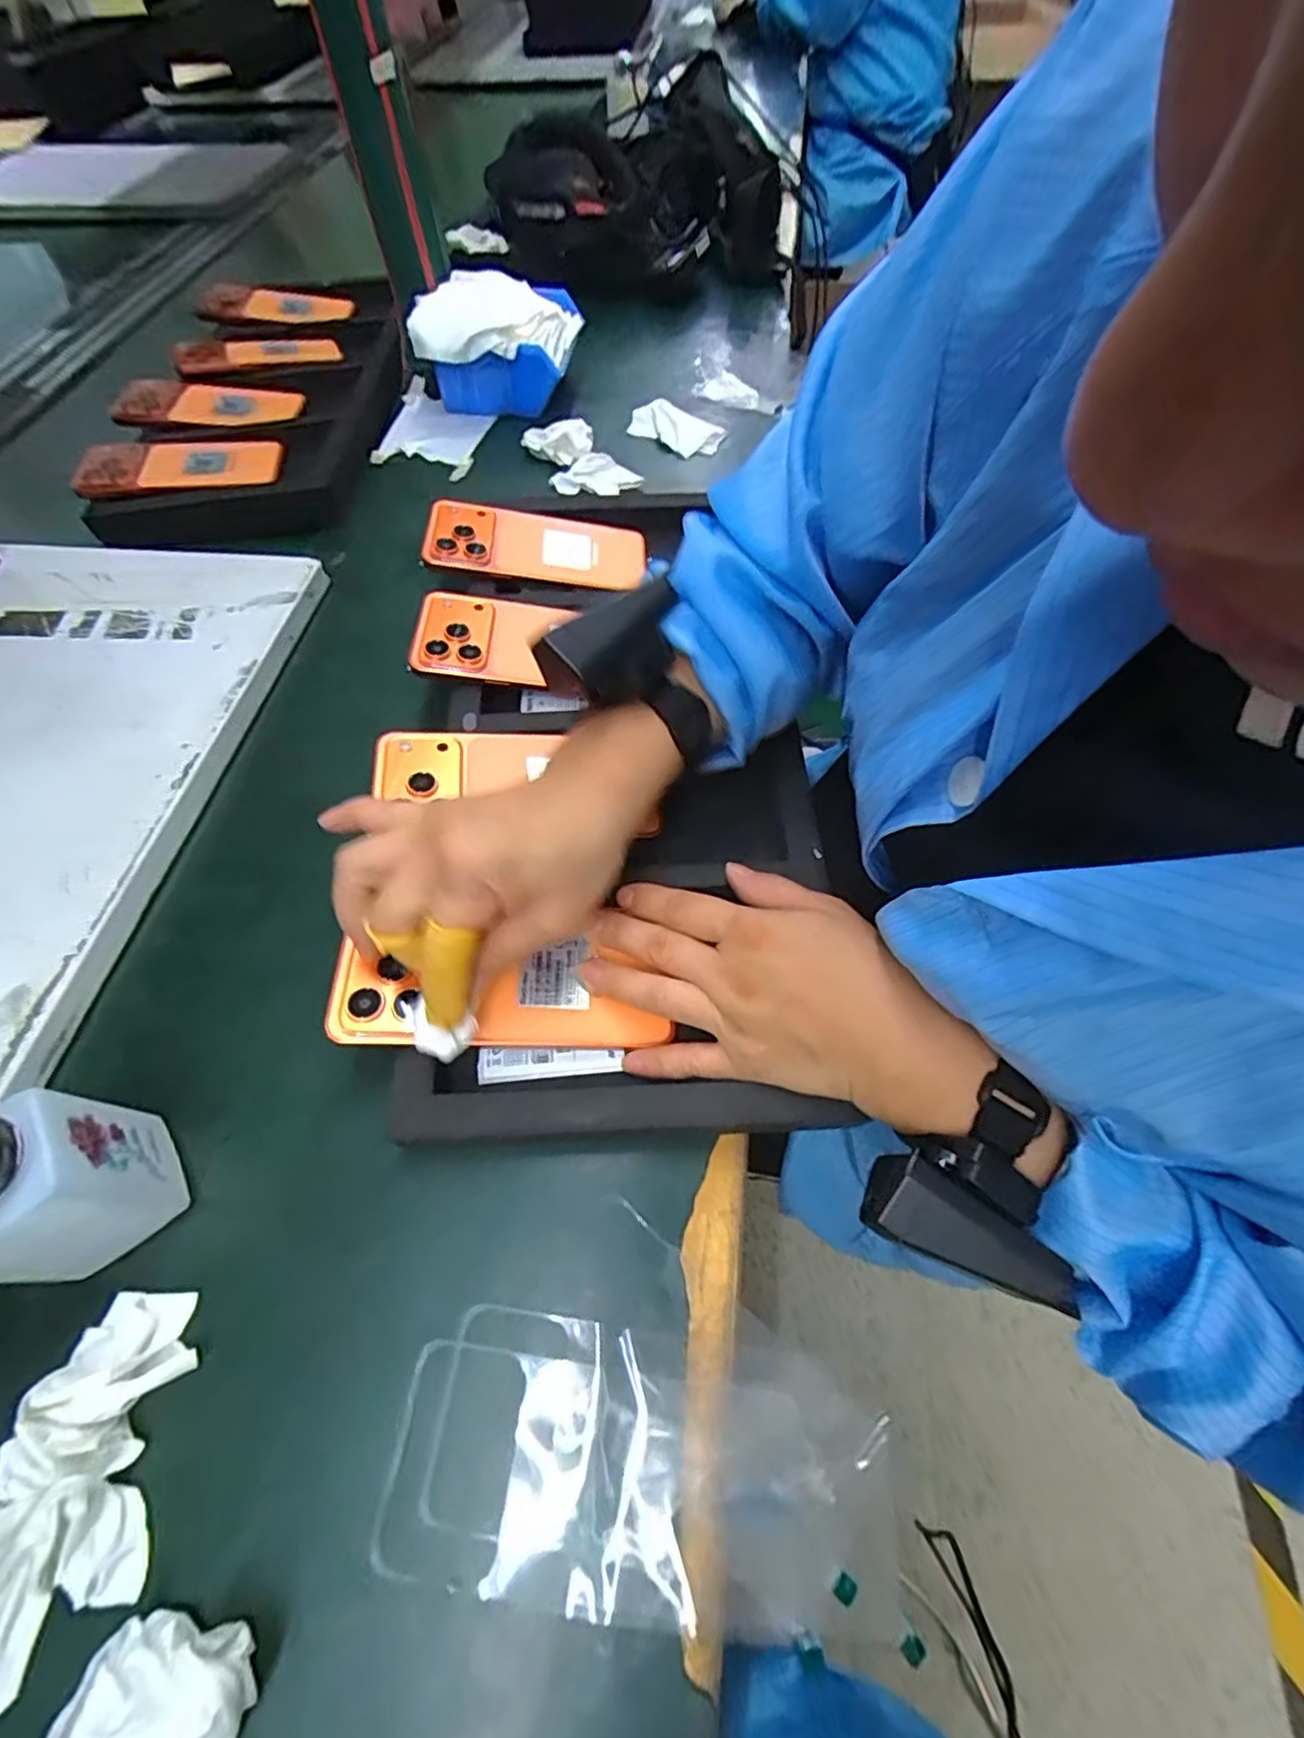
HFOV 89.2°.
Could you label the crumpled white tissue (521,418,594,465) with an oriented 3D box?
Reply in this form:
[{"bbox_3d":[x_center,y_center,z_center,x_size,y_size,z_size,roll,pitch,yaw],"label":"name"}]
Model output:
[{"bbox_3d":[-0.087,-0.399,0.620,0.065,0.033,0.031,-12,60,-5],"label":"crumpled white tissue"}]

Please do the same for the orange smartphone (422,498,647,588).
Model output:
[{"bbox_3d":[-0.087,-0.253,0.510,0.164,0.008,0.076,0,66,-16],"label":"orange smartphone"}]

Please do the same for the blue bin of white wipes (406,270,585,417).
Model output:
[{"bbox_3d":[-0.154,-0.514,0.654,0.171,0.089,0.129,-7,60,-3],"label":"blue bin of white wipes"}]

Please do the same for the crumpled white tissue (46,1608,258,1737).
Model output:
[{"bbox_3d":[-0.165,0.280,0.214,0.050,0.030,0.051,20,62,13],"label":"crumpled white tissue"}]

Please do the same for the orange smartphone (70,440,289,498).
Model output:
[{"bbox_3d":[-0.425,-0.362,0.596,0.161,0.013,0.075,-6,67,-13],"label":"orange smartphone"}]

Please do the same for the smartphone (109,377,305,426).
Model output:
[{"bbox_3d":[-0.438,-0.468,0.653,0.171,0.018,0.091,-1,60,-3],"label":"smartphone"}]

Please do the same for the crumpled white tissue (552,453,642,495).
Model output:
[{"bbox_3d":[-0.052,-0.361,0.606,0.080,0.018,0.046,-10,59,-4],"label":"crumpled white tissue"}]

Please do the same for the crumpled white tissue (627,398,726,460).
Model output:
[{"bbox_3d":[0.021,-0.431,0.645,0.095,0.022,0.046,36,67,21],"label":"crumpled white tissue"}]

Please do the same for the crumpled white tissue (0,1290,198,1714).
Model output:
[{"bbox_3d":[-0.225,0.230,0.248,0.069,0.026,0.117,0,59,2],"label":"crumpled white tissue"}]

